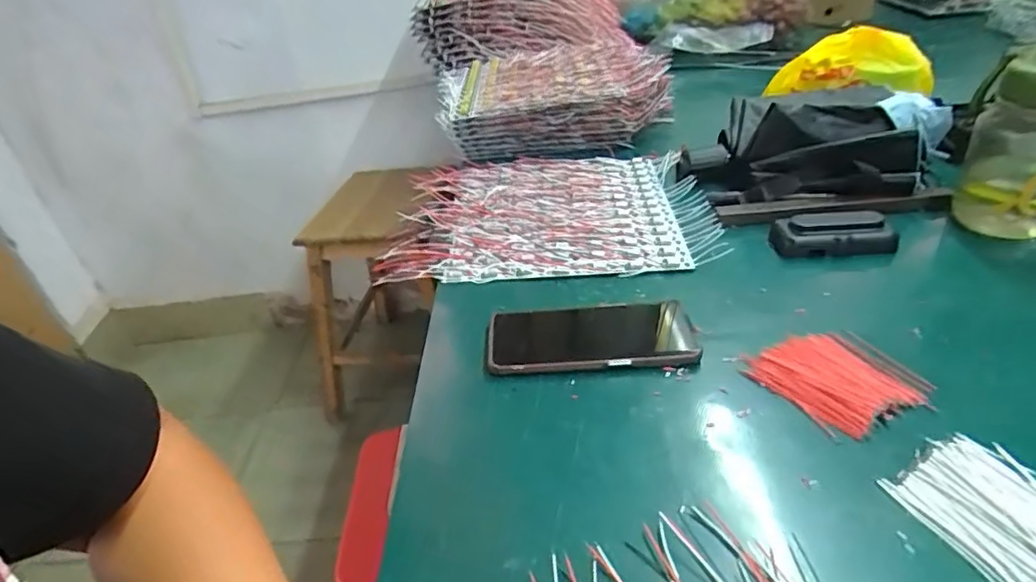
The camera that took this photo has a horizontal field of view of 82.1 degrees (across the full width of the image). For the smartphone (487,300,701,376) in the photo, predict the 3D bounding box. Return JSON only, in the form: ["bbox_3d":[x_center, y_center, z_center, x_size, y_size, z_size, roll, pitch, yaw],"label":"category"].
[{"bbox_3d":[0.058,0.037,0.485,0.163,0.009,0.083,-5,35,7],"label":"smartphone"}]

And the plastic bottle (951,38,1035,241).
[{"bbox_3d":[0.459,-0.136,0.528,0.087,0.178,0.084,22,46,38],"label":"plastic bottle"}]

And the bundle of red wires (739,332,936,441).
[{"bbox_3d":[0.224,0.059,0.420,0.084,0.014,0.092,-23,37,-19],"label":"bundle of red wires"}]

